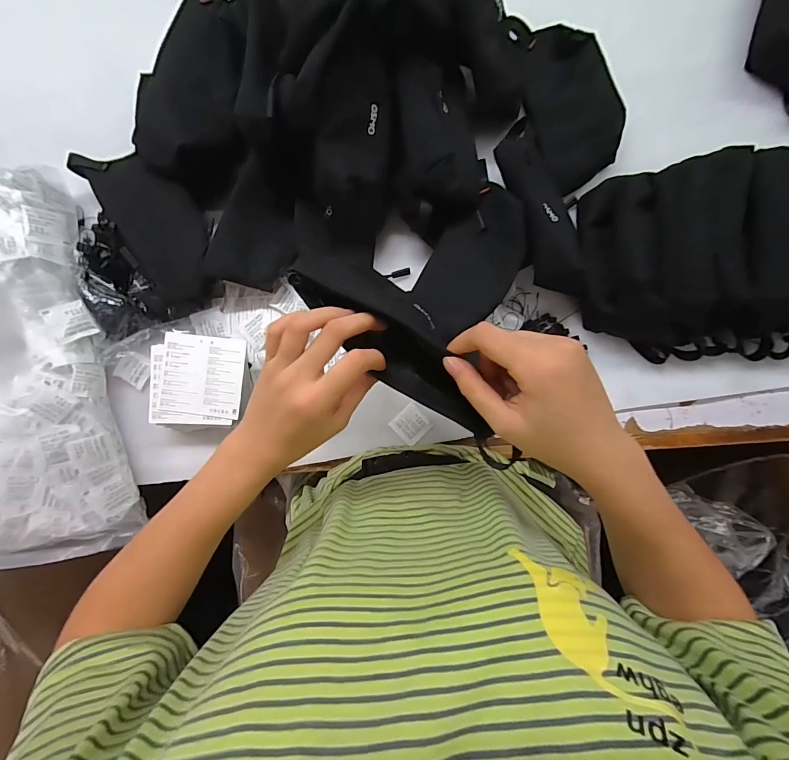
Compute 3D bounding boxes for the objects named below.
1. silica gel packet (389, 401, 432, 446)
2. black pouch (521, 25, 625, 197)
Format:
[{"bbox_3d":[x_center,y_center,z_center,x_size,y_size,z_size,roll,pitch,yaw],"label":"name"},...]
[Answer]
[{"bbox_3d":[0.020,0.053,0.450,0.039,0.004,0.039,-43,88,1],"label":"silica gel packet"},{"bbox_3d":[0.207,-0.324,0.439,0.090,0.020,0.182,-18,88,2],"label":"black pouch"}]

